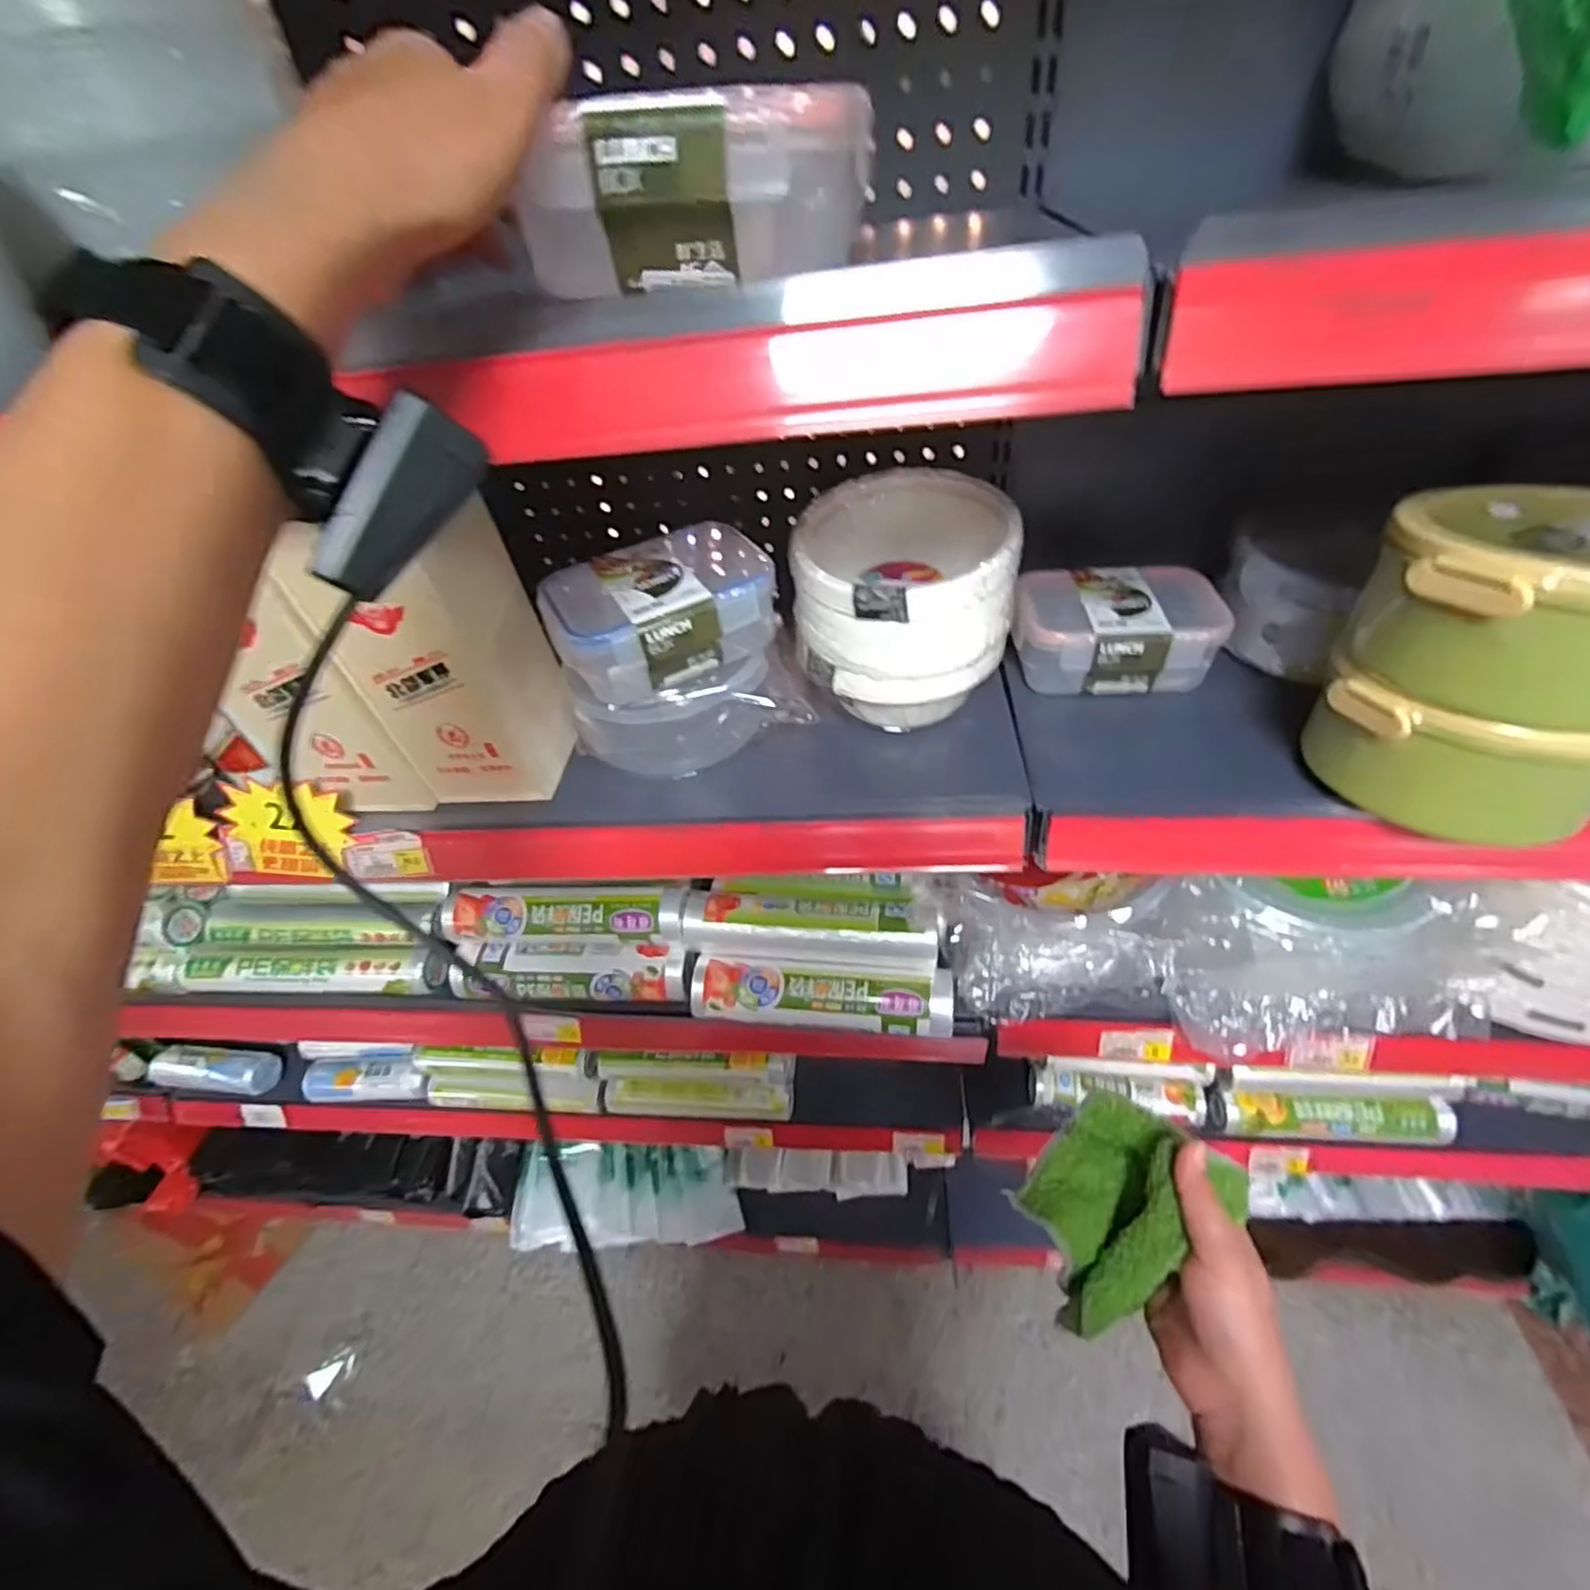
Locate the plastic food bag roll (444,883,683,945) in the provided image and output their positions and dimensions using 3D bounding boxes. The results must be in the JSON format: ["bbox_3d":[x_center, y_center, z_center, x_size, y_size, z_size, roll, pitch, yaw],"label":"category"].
[{"bbox_3d":[-0.235,0.117,0.698,0.249,0.048,0.062,-1,45,6],"label":"plastic food bag roll"}]

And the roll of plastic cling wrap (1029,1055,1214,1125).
[{"bbox_3d":[0.403,0.361,0.841,0.204,0.053,0.048,2,46,10],"label":"roll of plastic cling wrap"}]

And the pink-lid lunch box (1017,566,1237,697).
[{"bbox_3d":[0.255,-0.133,0.554,0.150,0.061,0.101,0,46,8],"label":"pink-lid lunch box"}]

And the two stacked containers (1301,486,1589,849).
[{"bbox_3d":[0.402,-0.072,0.393,0.144,0.160,0.127,25,53,28],"label":"two stacked containers"}]

